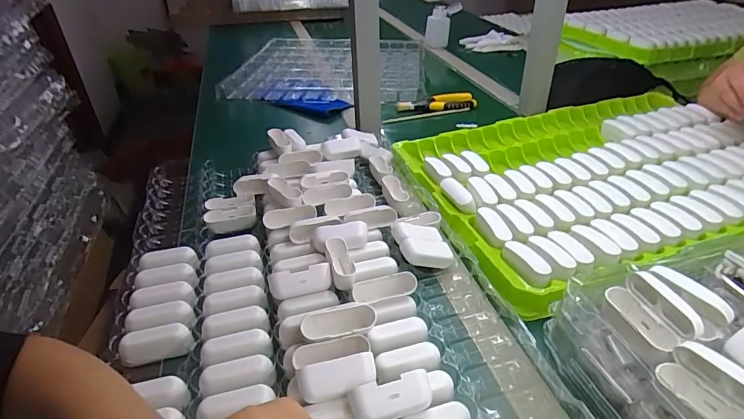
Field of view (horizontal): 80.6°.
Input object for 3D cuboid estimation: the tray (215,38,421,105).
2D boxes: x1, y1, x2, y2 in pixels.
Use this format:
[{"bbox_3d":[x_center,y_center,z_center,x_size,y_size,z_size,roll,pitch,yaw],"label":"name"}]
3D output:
[{"bbox_3d":[-0.094,-0.375,1.116,0.443,0.033,0.440,2,34,6],"label":"tray"}]

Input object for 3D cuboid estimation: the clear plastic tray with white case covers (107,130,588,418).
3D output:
[{"bbox_3d":[-0.085,0.059,0.511,0.380,0.066,0.552,-10,33,-12],"label":"clear plastic tray with white case covers"}]

